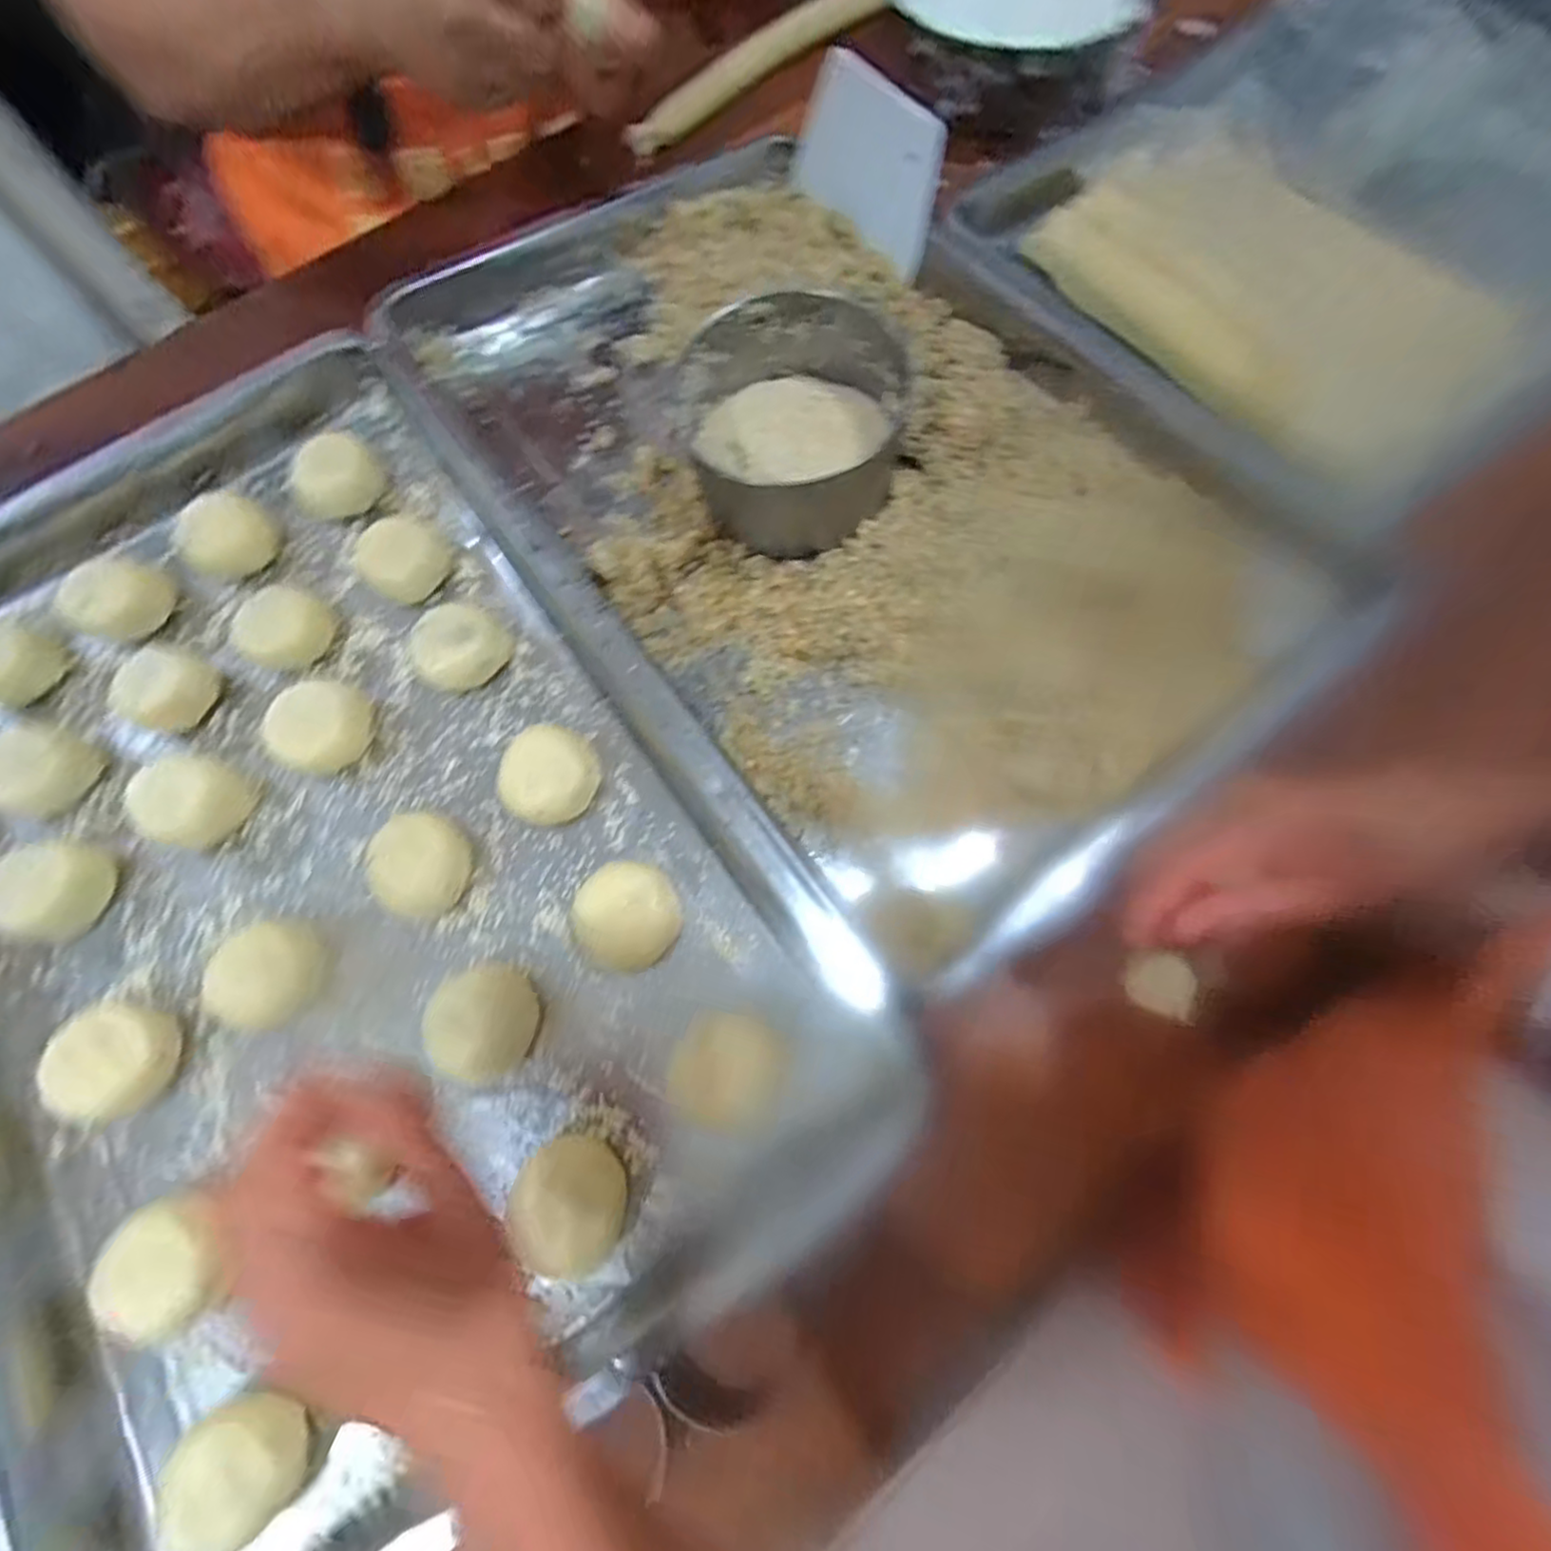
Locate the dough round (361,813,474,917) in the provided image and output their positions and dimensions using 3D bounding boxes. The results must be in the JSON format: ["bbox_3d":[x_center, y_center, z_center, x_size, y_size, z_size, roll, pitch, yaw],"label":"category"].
[{"bbox_3d":[-0.185,0.046,0.348,0.043,0.028,0.048,29,75,10],"label":"dough round"}]

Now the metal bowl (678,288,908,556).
[{"bbox_3d":[0.007,-0.218,0.415,0.141,0.068,0.125,4,72,3],"label":"metal bowl"}]

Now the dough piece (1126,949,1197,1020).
[{"bbox_3d":[0.206,0.111,0.355,0.032,0.004,0.030,14,81,27],"label":"dough piece"}]

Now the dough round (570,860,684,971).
[{"bbox_3d":[-0.076,0.072,0.340,0.051,0.015,0.051,0,72,1],"label":"dough round"}]

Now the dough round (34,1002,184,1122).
[{"bbox_3d":[-0.324,0.137,0.320,0.046,0.029,0.052,-10,72,-2],"label":"dough round"}]

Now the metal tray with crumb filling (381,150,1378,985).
[{"bbox_3d":[0.031,-0.219,0.443,0.364,0.066,0.606,-38,75,-10],"label":"metal tray with crumb filling"}]

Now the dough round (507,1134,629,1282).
[{"bbox_3d":[-0.091,0.189,0.293,0.051,0.037,0.047,35,76,12],"label":"dough round"}]

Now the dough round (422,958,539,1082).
[{"bbox_3d":[-0.141,0.117,0.317,0.046,0.031,0.052,-14,72,-3],"label":"dough round"}]

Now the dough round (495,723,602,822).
[{"bbox_3d":[-0.123,0.000,0.364,0.052,0.025,0.052,0,72,1],"label":"dough round"}]

